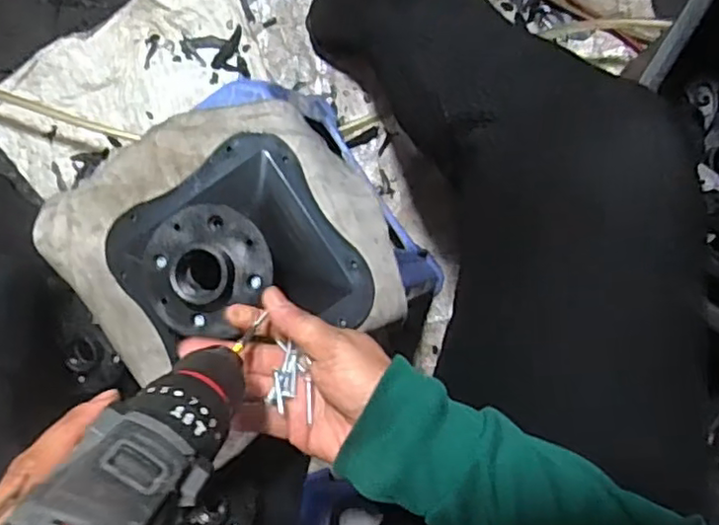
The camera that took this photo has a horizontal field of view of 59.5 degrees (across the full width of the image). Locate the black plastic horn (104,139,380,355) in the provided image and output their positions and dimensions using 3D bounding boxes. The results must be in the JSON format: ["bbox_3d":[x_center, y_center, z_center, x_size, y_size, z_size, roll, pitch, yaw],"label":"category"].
[{"bbox_3d":[-0.109,0.000,0.496,0.186,0.091,0.176,-29,90,7],"label":"black plastic horn"}]

